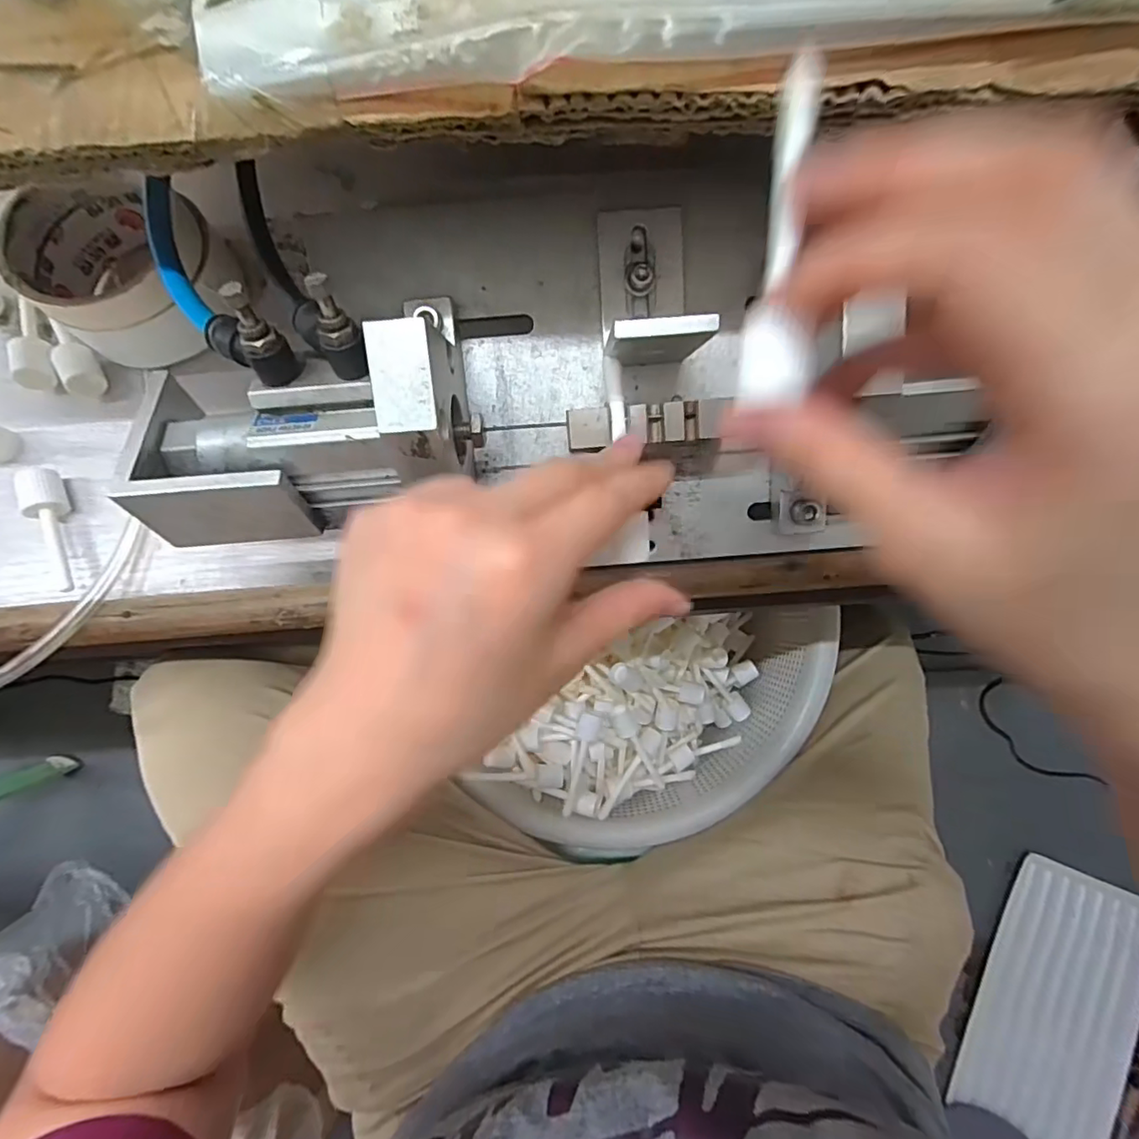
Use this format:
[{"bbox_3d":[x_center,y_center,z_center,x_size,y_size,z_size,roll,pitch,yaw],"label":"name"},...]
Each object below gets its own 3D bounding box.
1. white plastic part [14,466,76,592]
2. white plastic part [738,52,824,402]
[{"bbox_3d":[-0.264,-0.020,0.285,0.015,0.018,0.065,-13,83,-1],"label":"white plastic part"},{"bbox_3d":[0.055,-0.084,0.139,0.015,0.012,0.083,5,91,2],"label":"white plastic part"}]

